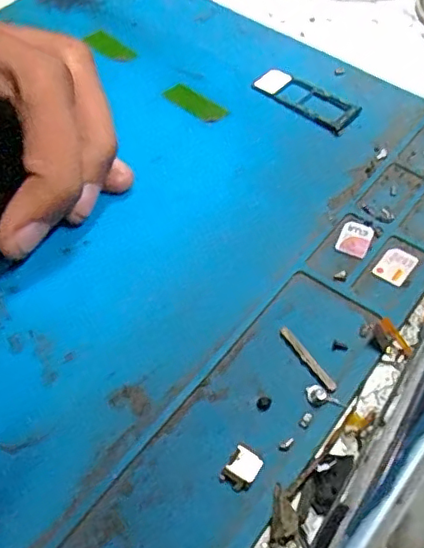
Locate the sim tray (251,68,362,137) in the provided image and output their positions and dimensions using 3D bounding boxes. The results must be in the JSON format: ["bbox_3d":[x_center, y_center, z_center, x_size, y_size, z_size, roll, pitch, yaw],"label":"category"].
[{"bbox_3d":[0.034,-0.064,0.202,0.039,0.004,0.016,37,62,22],"label":"sim tray"}]

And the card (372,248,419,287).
[{"bbox_3d":[0.052,-0.002,0.159,0.009,0.004,0.012,32,64,28],"label":"card"}]

